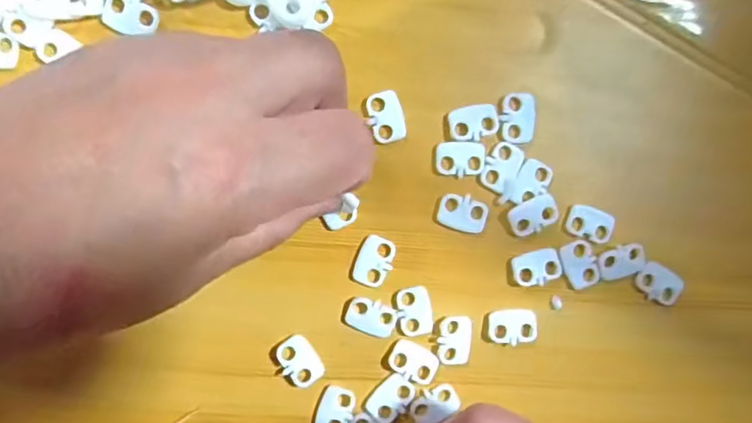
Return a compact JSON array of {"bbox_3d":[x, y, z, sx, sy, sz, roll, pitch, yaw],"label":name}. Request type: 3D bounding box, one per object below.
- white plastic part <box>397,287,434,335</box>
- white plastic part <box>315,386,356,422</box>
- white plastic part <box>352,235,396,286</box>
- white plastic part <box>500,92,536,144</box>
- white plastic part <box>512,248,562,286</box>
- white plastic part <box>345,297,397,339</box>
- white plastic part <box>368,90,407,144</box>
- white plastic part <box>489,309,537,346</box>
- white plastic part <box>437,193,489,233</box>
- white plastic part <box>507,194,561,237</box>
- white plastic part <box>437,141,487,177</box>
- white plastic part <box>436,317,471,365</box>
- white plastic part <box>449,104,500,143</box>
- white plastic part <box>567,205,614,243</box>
[{"bbox_3d":[0.015,0.037,0.202,0.012,0.004,0.019,-8,93,-6],"label":"white plastic part"},{"bbox_3d":[-0.015,0.075,0.202,0.012,0.004,0.018,20,90,-7],"label":"white plastic part"},{"bbox_3d":[0.000,0.019,0.200,0.013,0.004,0.018,22,90,-7],"label":"white plastic part"},{"bbox_3d":[0.053,-0.035,0.202,0.013,0.004,0.018,-3,93,-6],"label":"white plastic part"},{"bbox_3d":[0.061,0.021,0.206,0.019,0.004,0.012,-17,94,-5],"label":"white plastic part"},{"bbox_3d":[-0.002,0.039,0.201,0.018,0.004,0.011,23,90,-7],"label":"white plastic part"},{"bbox_3d":[0.004,-0.035,0.199,0.012,0.004,0.018,-19,94,-5],"label":"white plastic part"},{"bbox_3d":[0.052,0.044,0.207,0.018,0.004,0.012,-2,93,-6],"label":"white plastic part"},{"bbox_3d":[0.033,0.001,0.202,0.019,0.004,0.013,13,91,-6],"label":"white plastic part"},{"bbox_3d":[0.060,0.002,0.204,0.018,0.004,0.012,-25,95,-4],"label":"white plastic part"},{"bbox_3d":[0.032,-0.019,0.201,0.018,0.004,0.012,1,92,-6],"label":"white plastic part"},{"bbox_3d":[0.030,0.049,0.205,0.013,0.004,0.018,8,92,-6],"label":"white plastic part"},{"bbox_3d":[0.037,-0.033,0.201,0.018,0.004,0.013,-8,93,-6],"label":"white plastic part"},{"bbox_3d":[0.082,0.004,0.209,0.018,0.004,0.012,20,90,-7],"label":"white plastic part"}]

